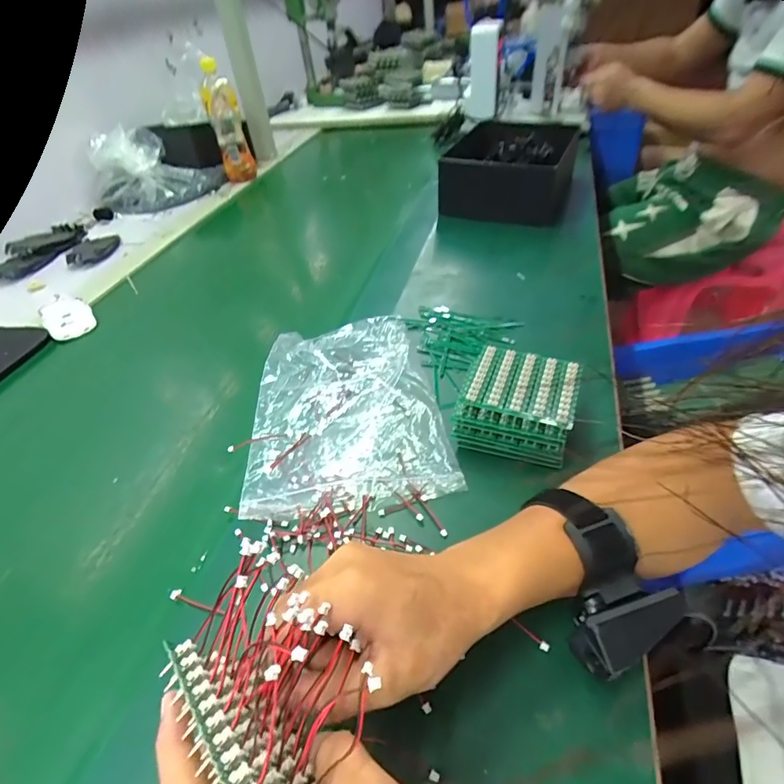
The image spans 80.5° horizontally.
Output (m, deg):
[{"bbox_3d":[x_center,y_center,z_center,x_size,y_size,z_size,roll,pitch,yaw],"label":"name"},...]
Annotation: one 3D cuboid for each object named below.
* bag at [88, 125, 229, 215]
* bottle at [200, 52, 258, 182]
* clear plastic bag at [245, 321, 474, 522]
[{"bbox_3d":[-0.486,-0.465,0.956,0.246,0.117,0.155,-20,44,-13],"label":"bag"},{"bbox_3d":[-0.342,-0.558,0.965,0.066,0.205,0.064,-15,43,-7],"label":"bottle"},{"bbox_3d":[-0.043,0.006,0.447,0.168,0.020,0.236,-9,42,-2],"label":"clear plastic bag"}]

